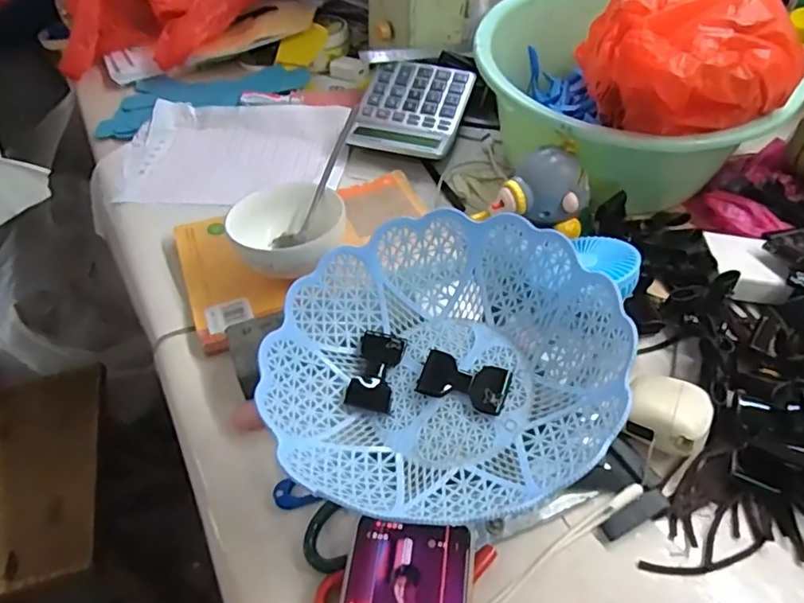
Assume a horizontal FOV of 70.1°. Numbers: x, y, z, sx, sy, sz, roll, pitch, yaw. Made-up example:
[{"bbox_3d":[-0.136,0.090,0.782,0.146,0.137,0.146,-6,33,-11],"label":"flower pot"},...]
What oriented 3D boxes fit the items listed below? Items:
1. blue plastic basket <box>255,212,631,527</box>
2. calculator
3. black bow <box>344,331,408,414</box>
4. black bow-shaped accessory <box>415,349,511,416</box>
[{"bbox_3d":[0.025,0.047,0.420,0.236,0.100,0.212,-9,46,-4],"label":"blue plastic basket"},{"bbox_3d":[0.011,-0.248,0.726,0.130,0.020,0.151,14,66,13],"label":"calculator"},{"bbox_3d":[-0.020,0.053,0.445,0.033,0.014,0.063,9,59,13],"label":"black bow"},{"bbox_3d":[0.045,0.058,0.425,0.064,0.009,0.036,15,48,17],"label":"black bow-shaped accessory"}]

